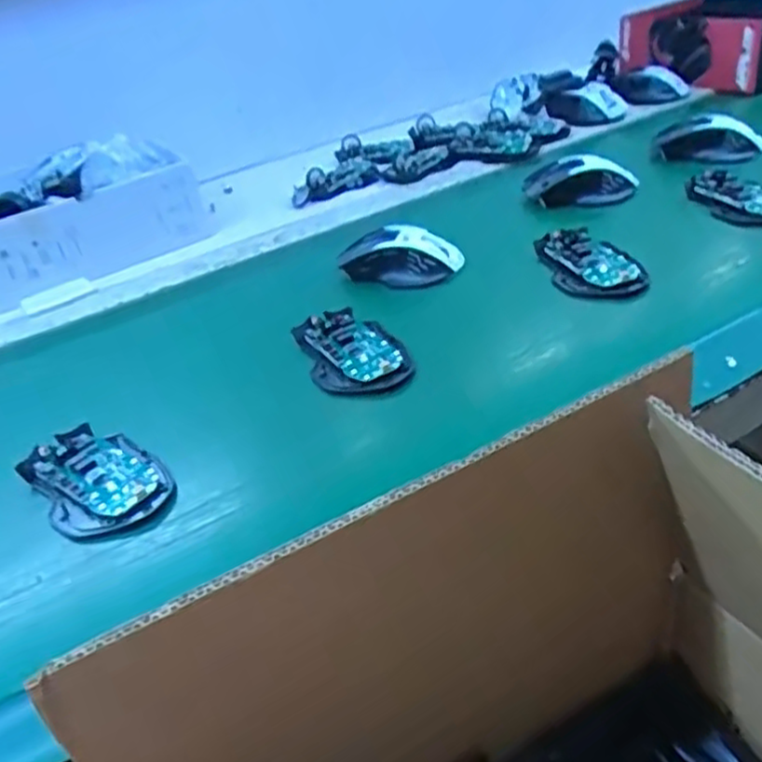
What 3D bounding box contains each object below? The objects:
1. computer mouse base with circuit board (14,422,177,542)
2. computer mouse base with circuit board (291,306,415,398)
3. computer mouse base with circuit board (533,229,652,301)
[{"bbox_3d":[-0.187,0.069,0.480,0.074,0.028,0.119,-18,34,-36],"label":"computer mouse base with circuit board"},{"bbox_3d":[-0.022,-0.022,0.558,0.070,0.018,0.103,-21,45,-11],"label":"computer mouse base with circuit board"},{"bbox_3d":[0.182,-0.099,0.611,0.066,0.034,0.103,-4,28,-14],"label":"computer mouse base with circuit board"}]

